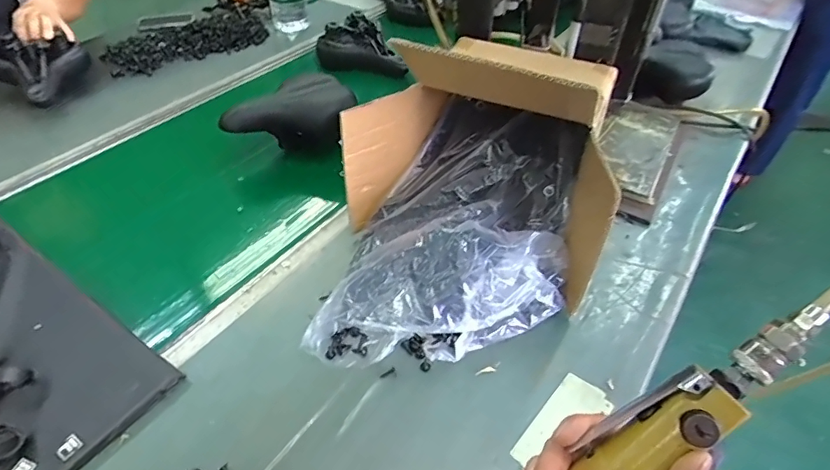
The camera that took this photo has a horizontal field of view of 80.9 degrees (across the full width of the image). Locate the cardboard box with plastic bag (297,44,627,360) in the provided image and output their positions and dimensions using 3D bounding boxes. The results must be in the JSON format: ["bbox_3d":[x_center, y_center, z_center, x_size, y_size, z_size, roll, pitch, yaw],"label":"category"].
[{"bbox_3d":[0.071,-0.076,0.657,0.343,0.328,0.451,13,46,13],"label":"cardboard box with plastic bag"}]

